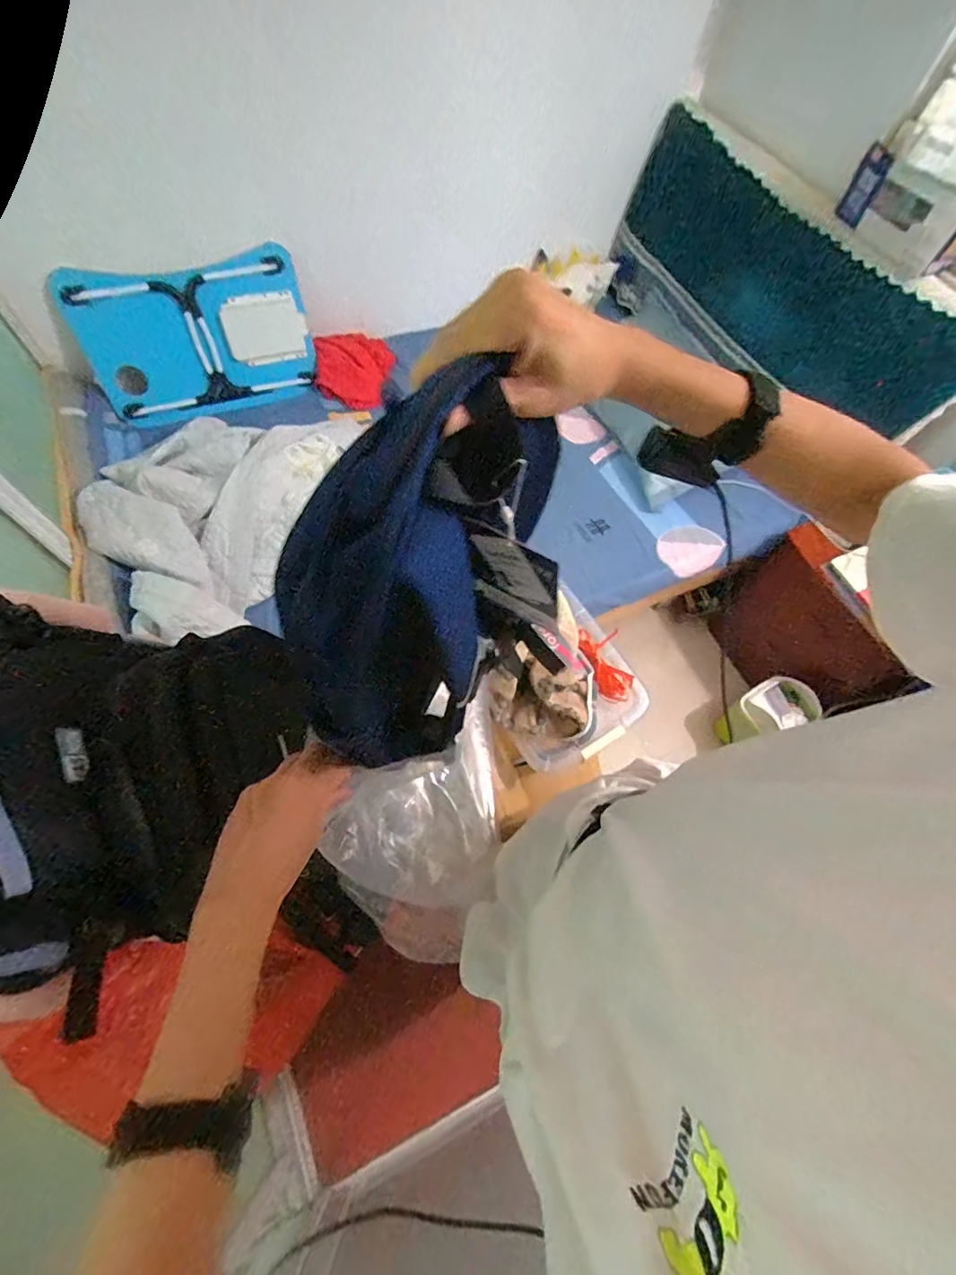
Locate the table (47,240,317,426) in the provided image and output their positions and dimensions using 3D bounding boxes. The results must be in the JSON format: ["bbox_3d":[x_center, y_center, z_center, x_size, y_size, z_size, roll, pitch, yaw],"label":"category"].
[{"bbox_3d":[-0.778,-0.840,1.443,0.600,0.375,0.058,-22,42,-16],"label":"table"}]

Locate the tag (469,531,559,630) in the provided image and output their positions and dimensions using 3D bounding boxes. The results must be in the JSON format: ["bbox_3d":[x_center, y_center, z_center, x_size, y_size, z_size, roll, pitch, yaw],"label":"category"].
[{"bbox_3d":[0.032,-0.046,0.434,0.081,0.133,0.004,30,75,12],"label":"tag"}]

